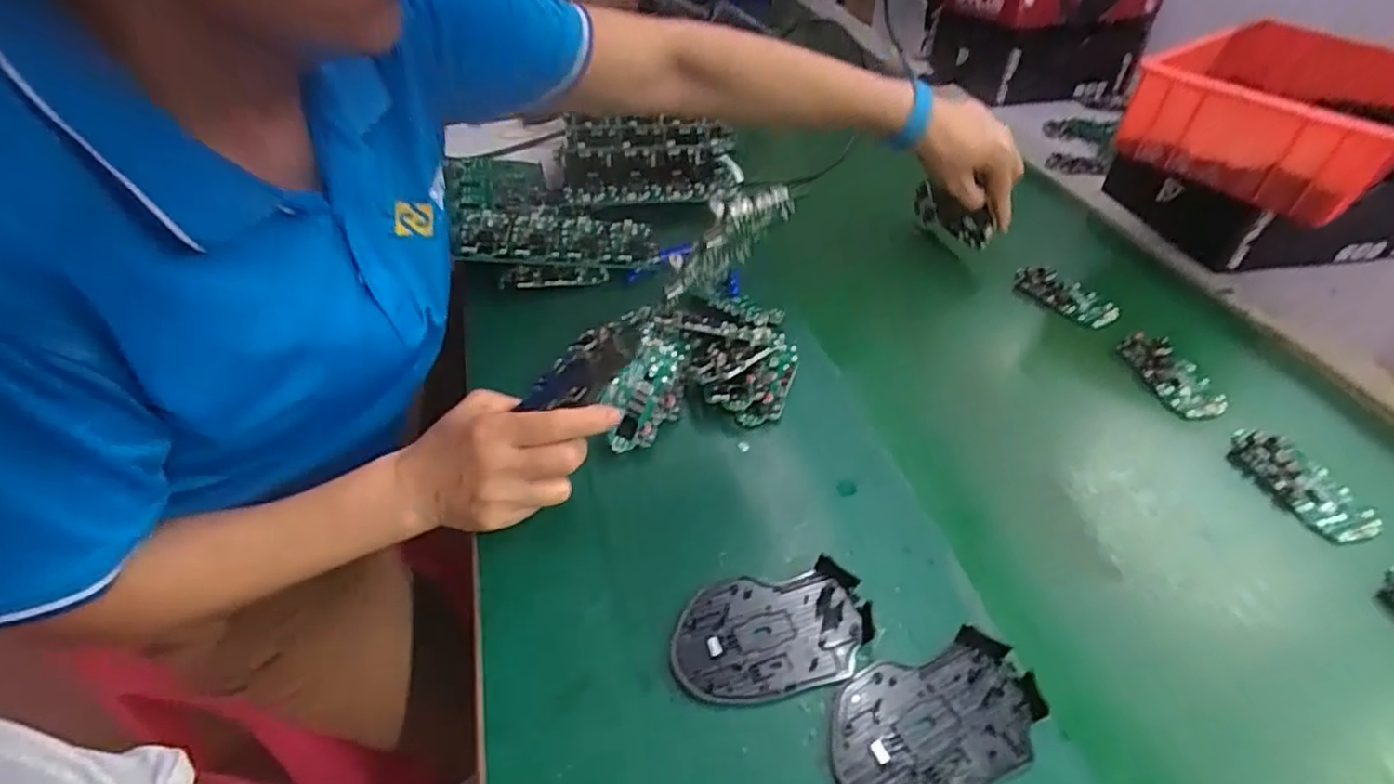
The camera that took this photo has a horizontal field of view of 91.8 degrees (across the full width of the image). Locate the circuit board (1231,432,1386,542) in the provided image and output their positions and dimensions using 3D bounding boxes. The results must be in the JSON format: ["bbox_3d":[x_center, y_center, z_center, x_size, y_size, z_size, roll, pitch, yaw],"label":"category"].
[{"bbox_3d":[0.429,0.064,0.481,0.047,0.011,0.096,-11,44,-12],"label":"circuit board"}]

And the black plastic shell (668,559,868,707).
[{"bbox_3d":[0.043,0.139,0.394,0.114,0.010,0.071,-10,44,-11],"label":"black plastic shell"}]

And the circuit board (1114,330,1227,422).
[{"bbox_3d":[0.398,-0.015,0.563,0.047,0.009,0.091,-6,44,-7],"label":"circuit board"}]

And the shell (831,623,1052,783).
[{"bbox_3d":[0.125,0.173,0.354,0.114,0.012,0.071,-13,45,-14],"label":"shell"}]

